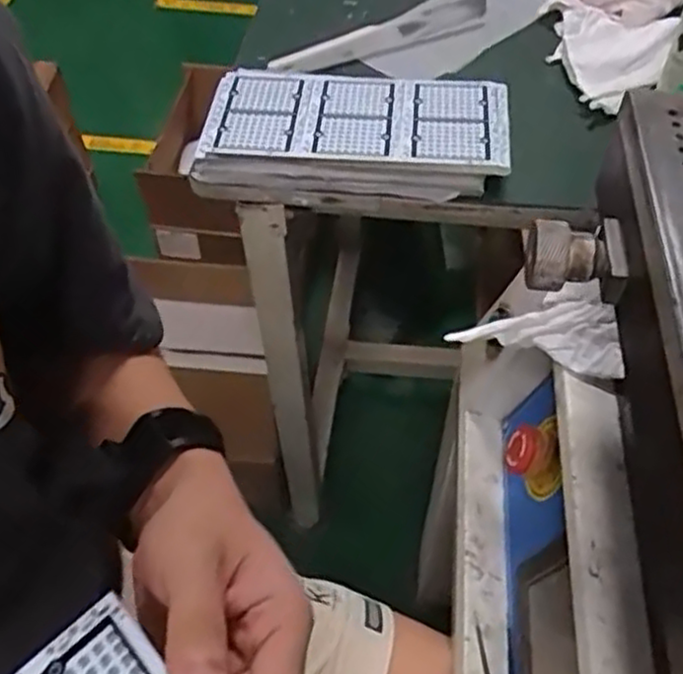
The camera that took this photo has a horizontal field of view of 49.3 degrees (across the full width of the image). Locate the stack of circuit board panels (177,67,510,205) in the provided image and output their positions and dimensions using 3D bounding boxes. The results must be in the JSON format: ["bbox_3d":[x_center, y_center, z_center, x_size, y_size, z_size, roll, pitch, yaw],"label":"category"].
[{"bbox_3d":[0.008,-0.176,0.657,0.265,0.054,0.115,6,51,5],"label":"stack of circuit board panels"}]

